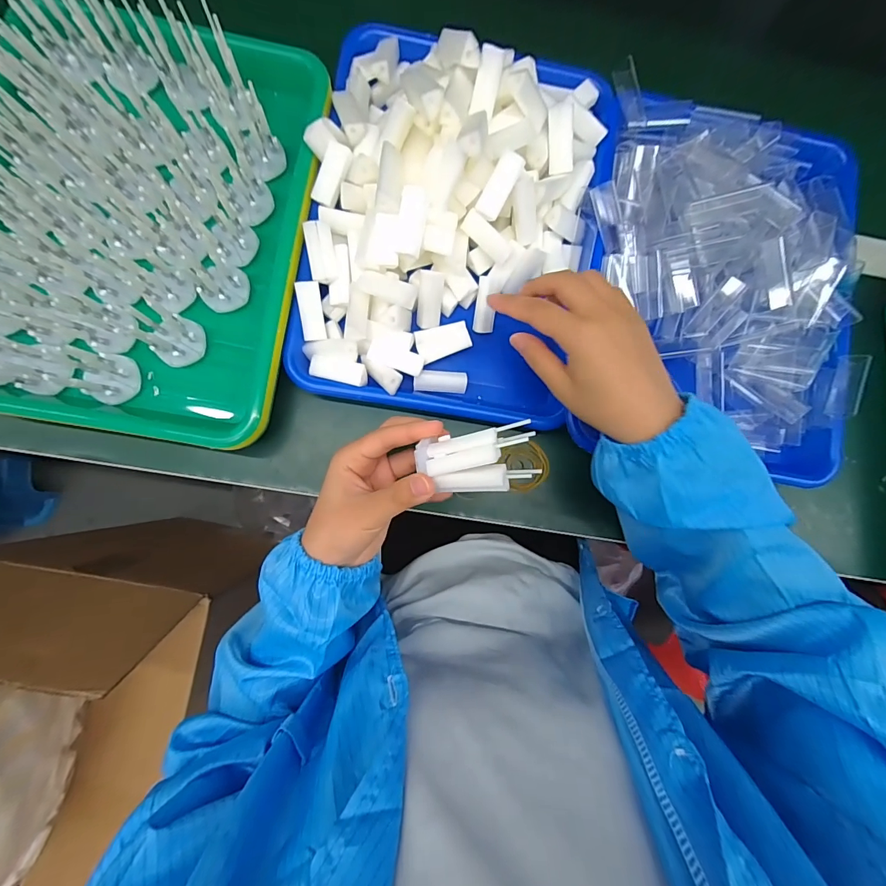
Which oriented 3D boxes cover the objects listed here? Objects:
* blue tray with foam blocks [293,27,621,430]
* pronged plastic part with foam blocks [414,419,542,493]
[{"bbox_3d":[0.018,-0.189,0.334,0.234,0.097,0.322,7,84,-4],"label":"blue tray with foam blocks"},{"bbox_3d":[0.022,0.012,0.260,0.071,0.015,0.038,-10,99,14],"label":"pronged plastic part with foam blocks"}]

